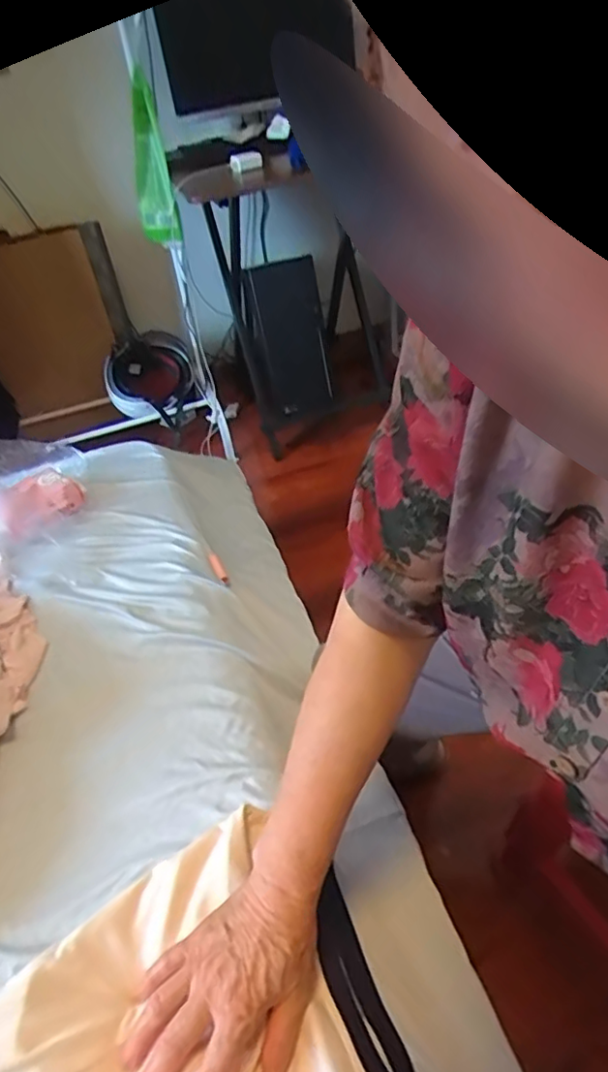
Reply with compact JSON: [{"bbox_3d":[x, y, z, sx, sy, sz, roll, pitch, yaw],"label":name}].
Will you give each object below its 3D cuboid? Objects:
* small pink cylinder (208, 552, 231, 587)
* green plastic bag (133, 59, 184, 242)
[{"bbox_3d":[-0.118,0.047,0.843,0.016,0.015,0.077,-22,44,-16],"label":"small pink cylinder"},{"bbox_3d":[-0.365,-0.866,1.403,0.090,0.330,0.151,-12,42,-5],"label":"green plastic bag"}]

